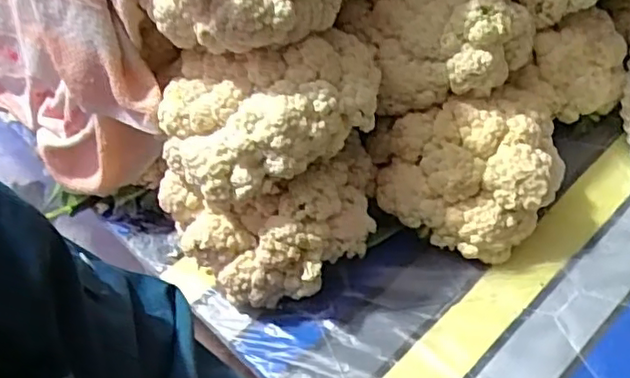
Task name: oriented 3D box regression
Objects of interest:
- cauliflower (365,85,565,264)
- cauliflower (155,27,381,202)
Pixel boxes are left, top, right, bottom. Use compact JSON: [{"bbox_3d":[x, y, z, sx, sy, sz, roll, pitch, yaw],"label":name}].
[{"bbox_3d":[0.151,-0.011,0.602,0.180,0.112,0.131,-15,49,-8],"label":"cauliflower"},{"bbox_3d":[-0.035,-0.061,0.514,0.185,0.096,0.103,-10,49,-3],"label":"cauliflower"}]

